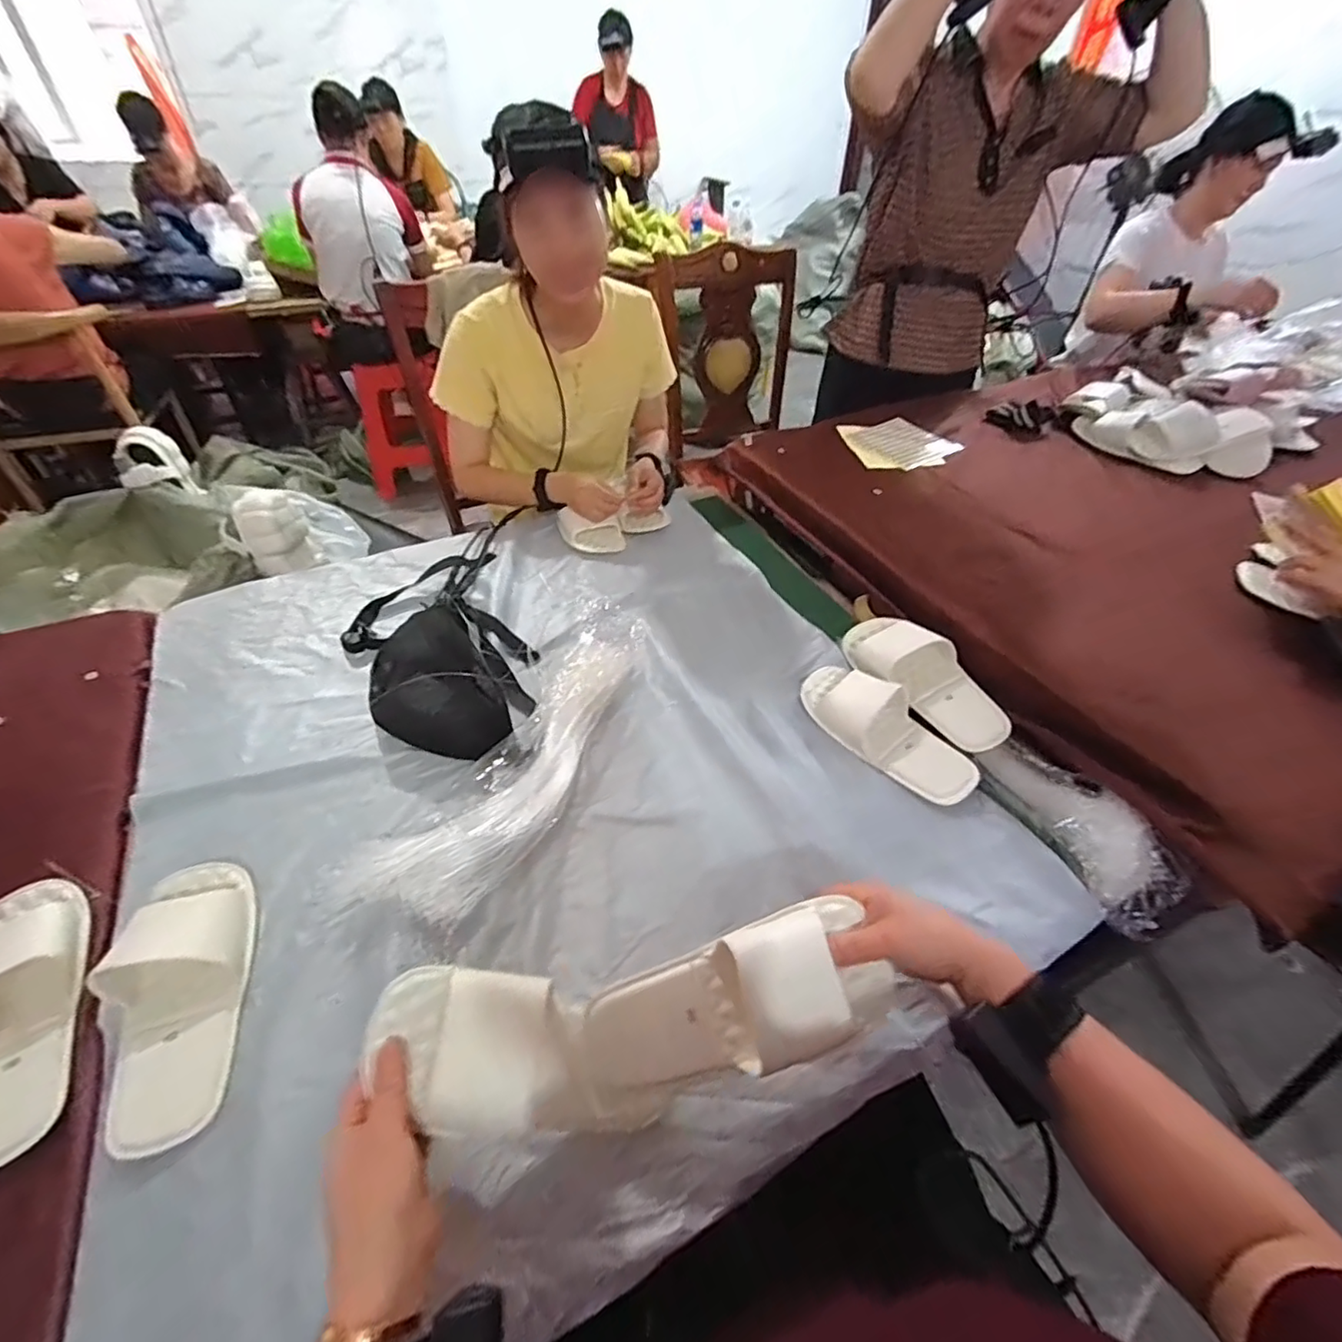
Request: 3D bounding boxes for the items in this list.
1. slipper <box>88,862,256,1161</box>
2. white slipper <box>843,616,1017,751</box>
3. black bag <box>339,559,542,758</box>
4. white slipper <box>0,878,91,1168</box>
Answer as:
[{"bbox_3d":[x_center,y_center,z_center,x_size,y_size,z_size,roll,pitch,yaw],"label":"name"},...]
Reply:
[{"bbox_3d":[-0.426,0.270,0.512,0.101,0.057,0.240,-14,47,-14],"label":"slipper"},{"bbox_3d":[0.325,0.003,0.769,0.091,0.055,0.241,-23,50,-22],"label":"white slipper"},{"bbox_3d":[-0.318,-0.050,0.807,0.228,0.072,0.409,-20,49,-20],"label":"black bag"},{"bbox_3d":[-0.559,0.282,0.500,0.097,0.035,0.235,-28,52,-26],"label":"white slipper"}]

